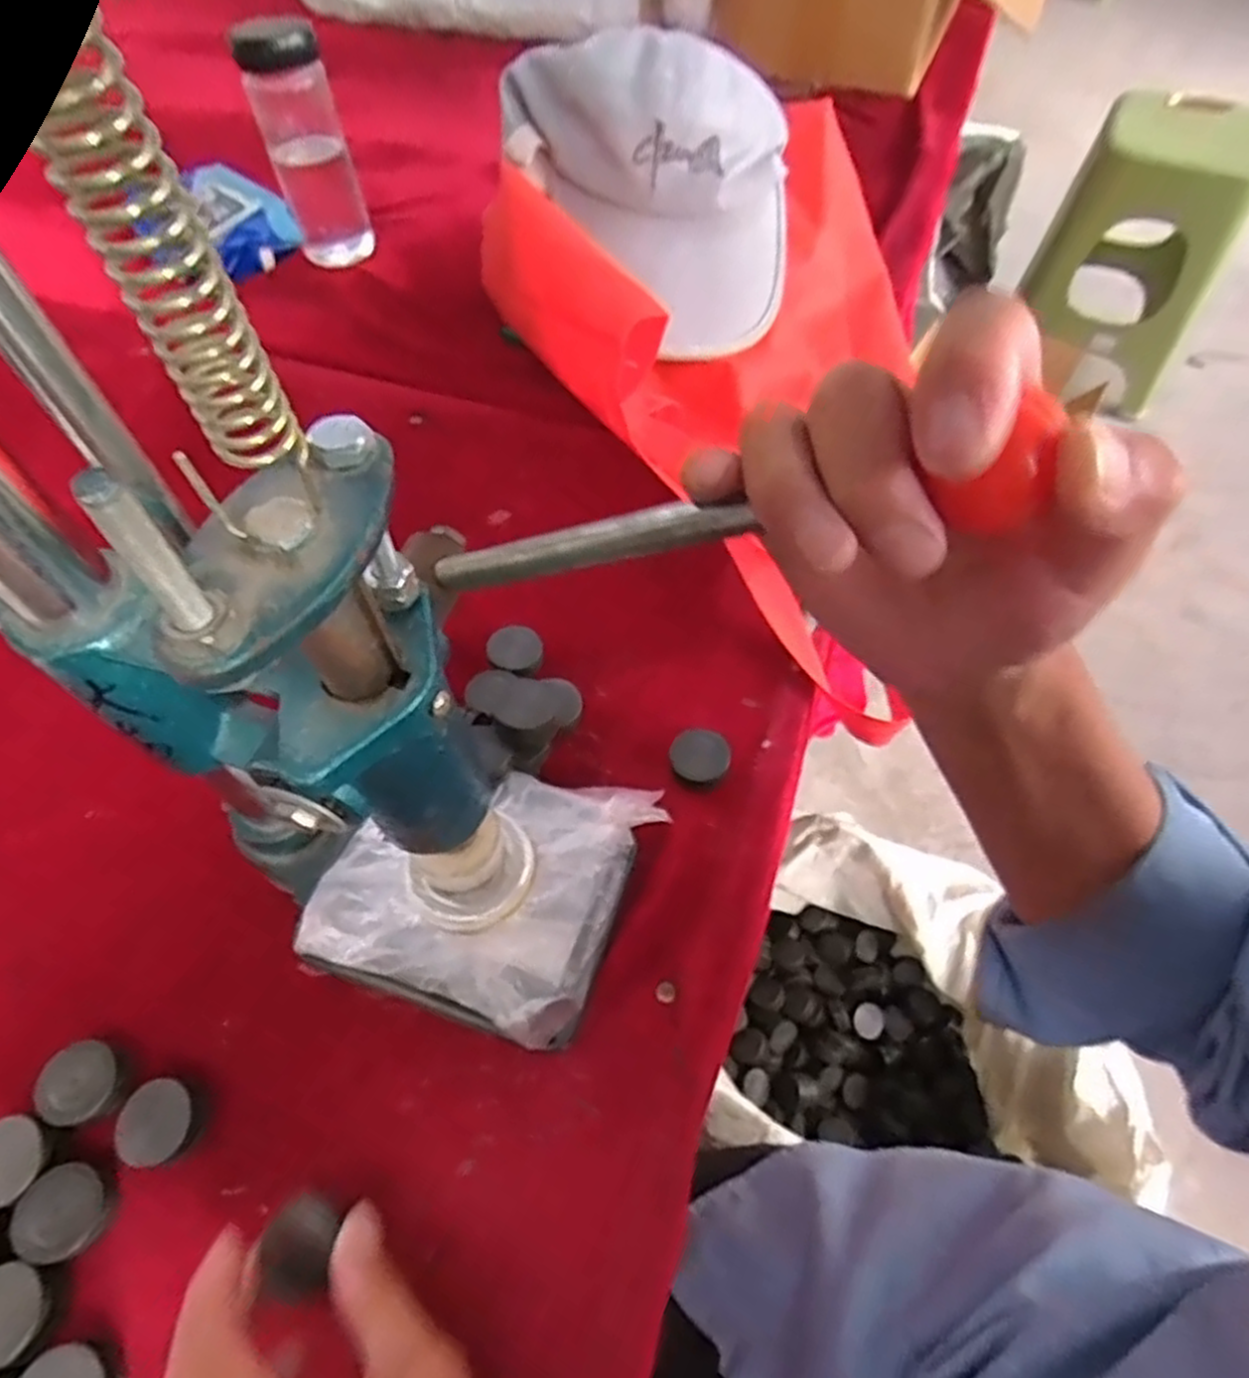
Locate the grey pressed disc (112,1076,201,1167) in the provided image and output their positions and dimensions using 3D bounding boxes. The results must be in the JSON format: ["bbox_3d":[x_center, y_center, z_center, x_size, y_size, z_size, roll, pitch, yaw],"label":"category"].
[{"bbox_3d":[-0.201,0.188,0.330,0.026,0.023,0.031,-10,58,-5],"label":"grey pressed disc"}]

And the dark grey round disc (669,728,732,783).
[{"bbox_3d":[0.042,0.038,0.420,0.031,0.015,0.032,-1,57,1],"label":"dark grey round disc"}]

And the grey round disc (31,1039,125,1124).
[{"bbox_3d":[-0.239,0.176,0.339,0.035,0.019,0.031,3,58,3],"label":"grey round disc"}]

